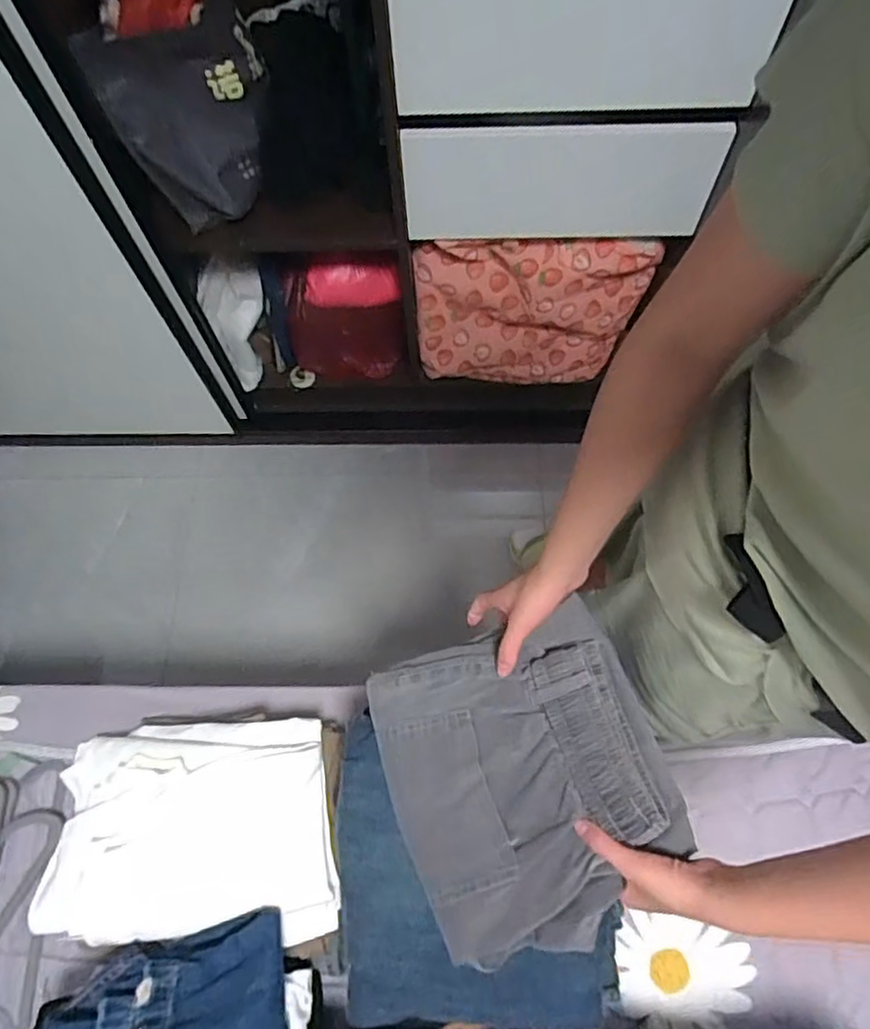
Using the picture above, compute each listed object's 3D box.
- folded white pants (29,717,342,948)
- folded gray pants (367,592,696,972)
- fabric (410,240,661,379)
[{"bbox_3d":[-0.273,0.349,0.717,0.327,0.052,0.220,-2,67,1],"label":"folded white pants"},{"bbox_3d":[0.076,0.235,0.573,0.235,0.045,0.255,-28,67,15],"label":"folded gray pants"},{"bbox_3d":[0.187,-0.401,1.280,0.444,0.362,0.059,-1,67,1],"label":"fabric"}]

